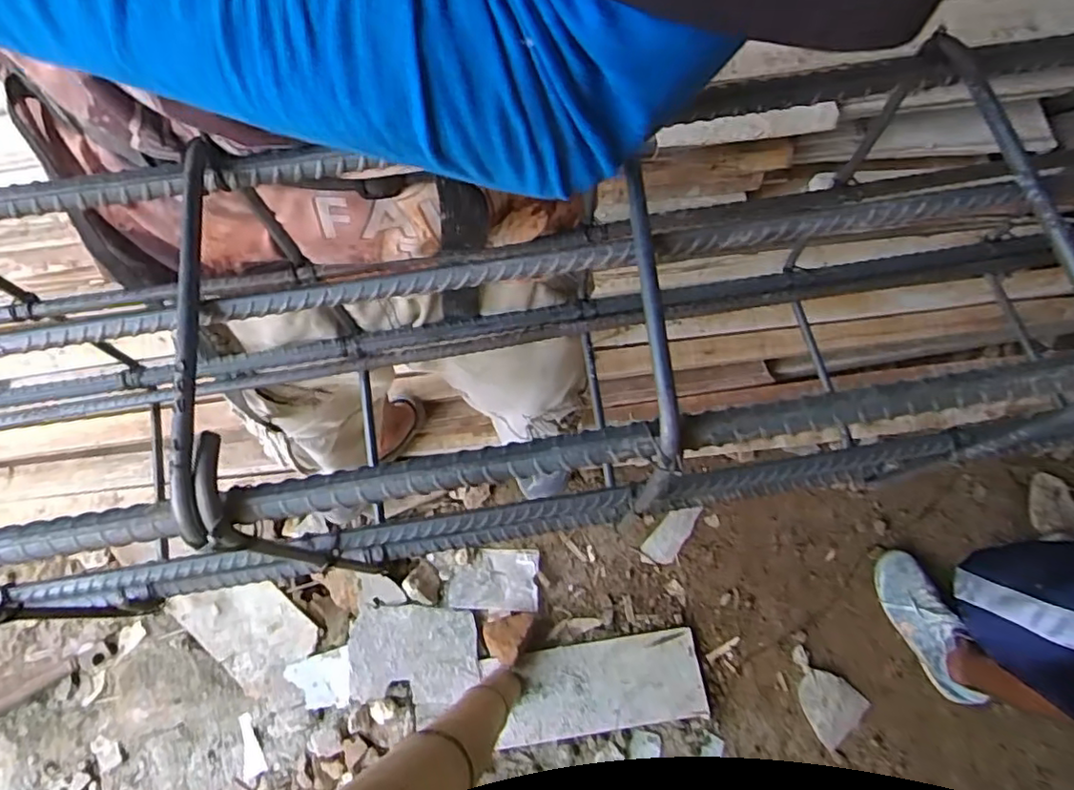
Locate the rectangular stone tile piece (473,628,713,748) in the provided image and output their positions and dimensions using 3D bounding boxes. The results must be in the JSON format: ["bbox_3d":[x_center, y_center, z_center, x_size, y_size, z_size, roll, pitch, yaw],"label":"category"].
[{"bbox_3d":[0.107,0.536,1.132,0.385,0.023,0.152,-8,71,-2],"label":"rectangular stone tile piece"}]

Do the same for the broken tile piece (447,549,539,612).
[{"bbox_3d":[-0.085,0.363,1.223,0.173,0.013,0.114,1,71,1],"label":"broken tile piece"}]

